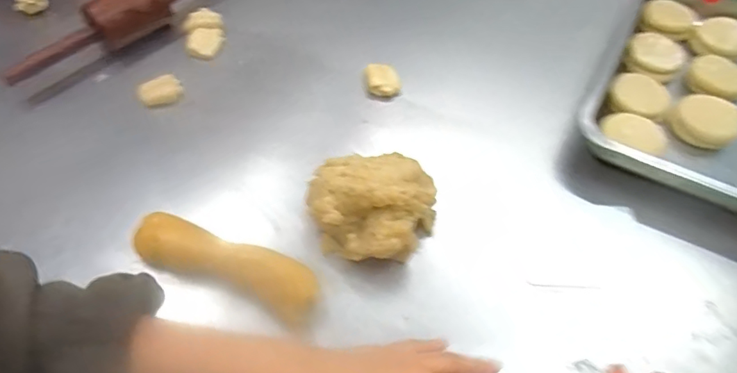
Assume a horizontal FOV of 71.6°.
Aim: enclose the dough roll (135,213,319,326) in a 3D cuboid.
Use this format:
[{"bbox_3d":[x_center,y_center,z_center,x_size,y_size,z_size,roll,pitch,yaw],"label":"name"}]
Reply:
[{"bbox_3d":[-0.125,0.068,0.443,0.171,0.035,0.045,19,56,12],"label":"dough roll"}]

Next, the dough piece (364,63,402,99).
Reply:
[{"bbox_3d":[0.016,-0.122,0.589,0.041,0.019,0.037,-1,54,-2],"label":"dough piece"}]

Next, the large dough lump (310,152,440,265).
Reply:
[{"bbox_3d":[0.007,0.016,0.466,0.118,0.061,0.108,-17,56,-12],"label":"large dough lump"}]

